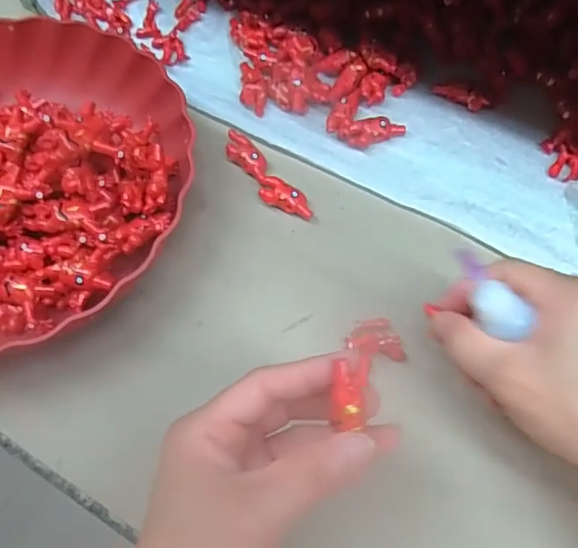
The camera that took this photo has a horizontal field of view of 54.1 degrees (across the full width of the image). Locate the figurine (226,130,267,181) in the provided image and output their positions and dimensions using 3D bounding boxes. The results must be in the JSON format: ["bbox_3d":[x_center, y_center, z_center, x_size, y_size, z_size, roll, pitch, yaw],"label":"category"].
[{"bbox_3d":[-0.028,-0.081,0.388,0.017,0.009,0.043,-41,70,-15],"label":"figurine"}]

